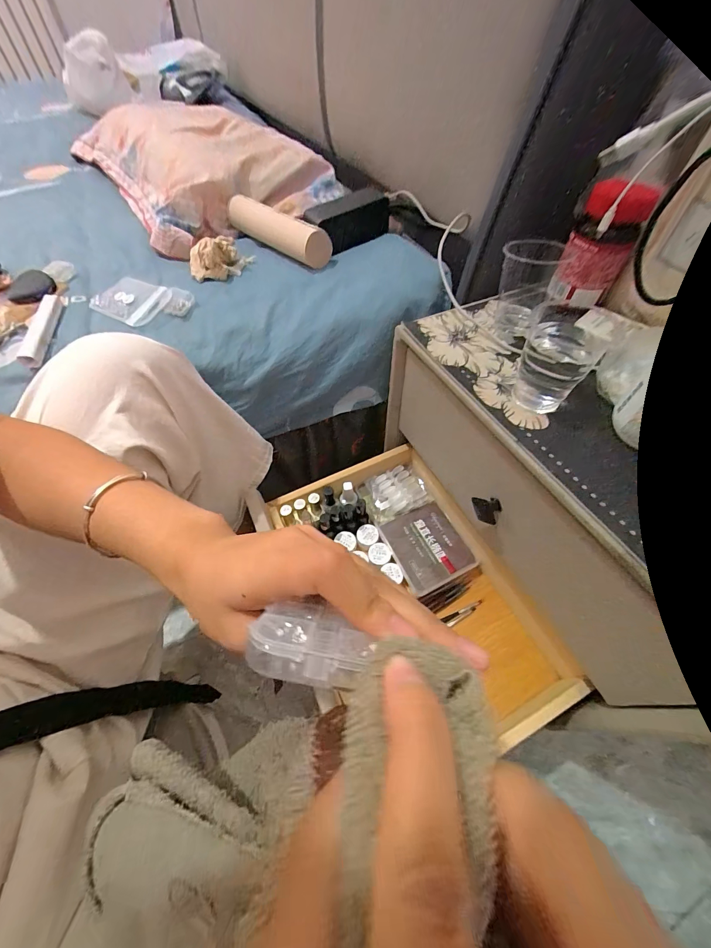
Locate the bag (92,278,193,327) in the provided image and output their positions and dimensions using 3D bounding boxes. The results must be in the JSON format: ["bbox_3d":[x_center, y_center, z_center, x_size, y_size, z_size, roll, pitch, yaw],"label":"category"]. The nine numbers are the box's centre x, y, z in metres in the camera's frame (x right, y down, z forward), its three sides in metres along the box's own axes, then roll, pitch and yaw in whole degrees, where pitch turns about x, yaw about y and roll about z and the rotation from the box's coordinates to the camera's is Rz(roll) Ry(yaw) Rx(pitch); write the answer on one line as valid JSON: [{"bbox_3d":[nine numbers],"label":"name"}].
[{"bbox_3d":[-0.282,-0.226,0.439,0.127,0.018,0.068,20,60,10],"label":"bag"}]

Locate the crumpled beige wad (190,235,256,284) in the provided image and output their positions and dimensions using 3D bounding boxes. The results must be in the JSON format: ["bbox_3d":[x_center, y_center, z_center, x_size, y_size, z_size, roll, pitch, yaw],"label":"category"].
[{"bbox_3d":[-0.188,-0.303,0.480,0.088,0.044,0.036,-24,63,-16],"label":"crumpled beige wad"}]

